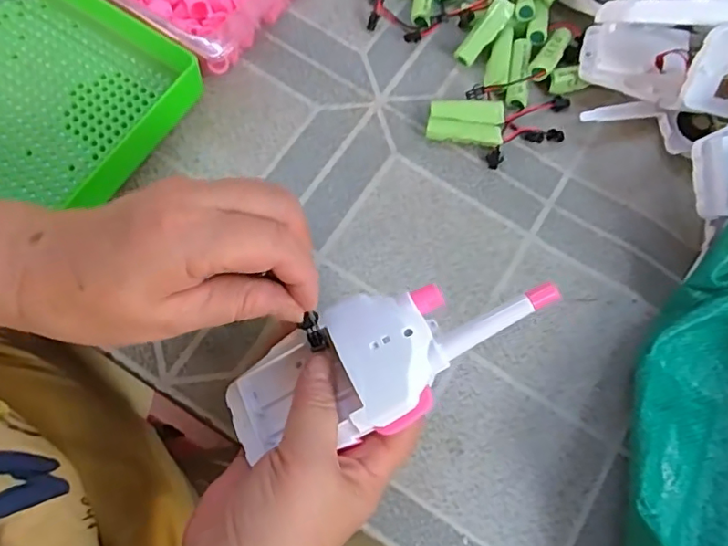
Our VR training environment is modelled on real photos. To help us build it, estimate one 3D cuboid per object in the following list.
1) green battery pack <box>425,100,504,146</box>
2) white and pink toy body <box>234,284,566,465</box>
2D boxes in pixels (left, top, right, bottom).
[{"bbox_3d":[0.070,-0.104,0.375,0.052,0.010,0.030,3,74,-3],"label":"green battery pack"},{"bbox_3d":[0.010,0.041,0.266,0.165,0.029,0.061,-22,79,12],"label":"white and pink toy body"}]

